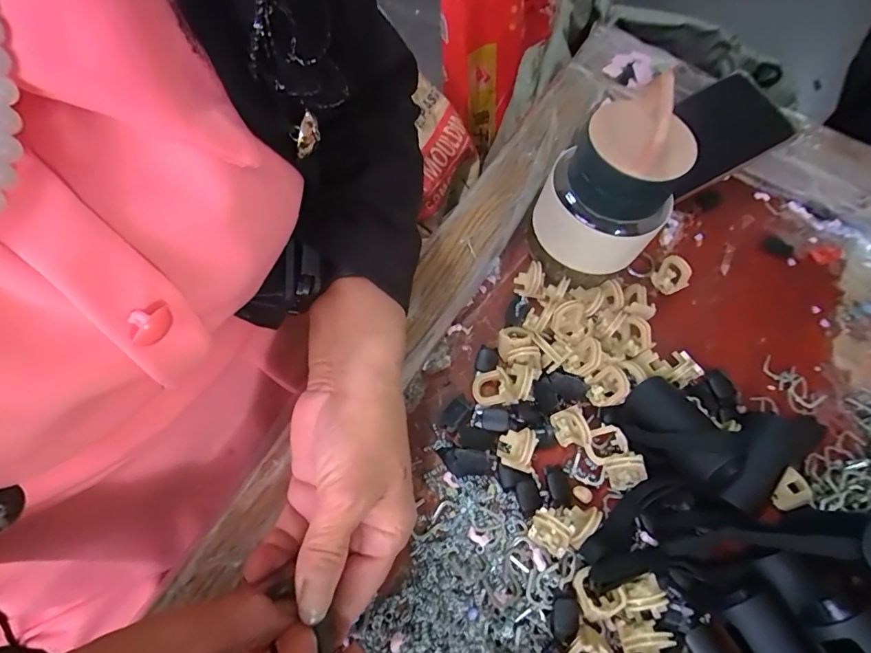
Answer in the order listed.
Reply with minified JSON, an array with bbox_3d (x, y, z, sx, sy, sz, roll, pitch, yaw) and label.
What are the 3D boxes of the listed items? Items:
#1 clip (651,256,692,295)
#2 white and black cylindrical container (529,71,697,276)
[{"bbox_3d":[0.173,-0.038,0.336,0.023,0.020,0.017,42,67,17],"label":"clip"},{"bbox_3d":[0.105,-0.081,0.285,0.074,0.120,0.060,34,65,12],"label":"white and black cylindrical container"}]

